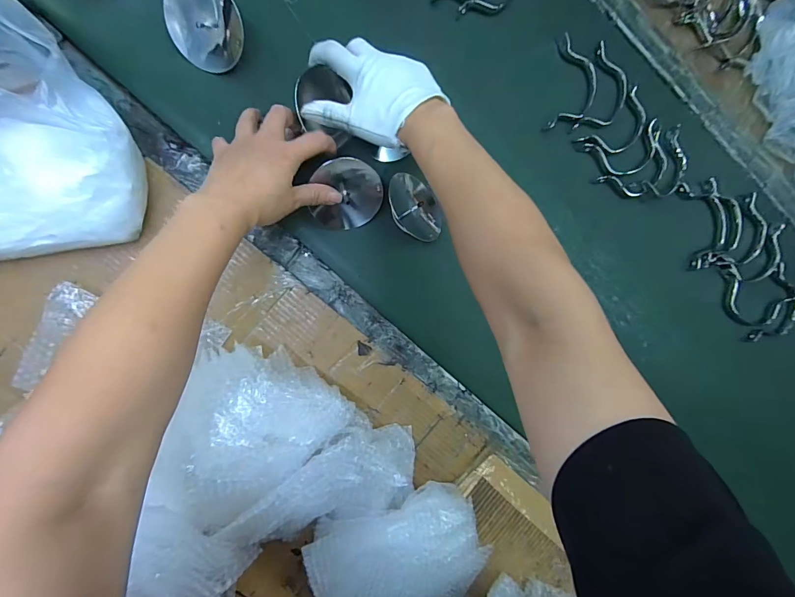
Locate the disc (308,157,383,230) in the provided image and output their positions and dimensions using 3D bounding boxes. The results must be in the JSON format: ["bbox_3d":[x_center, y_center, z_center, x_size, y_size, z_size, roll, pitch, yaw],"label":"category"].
[{"bbox_3d":[-0.056,-0.117,0.420,0.078,0.028,0.078,-4,108,-11],"label":"disc"}]

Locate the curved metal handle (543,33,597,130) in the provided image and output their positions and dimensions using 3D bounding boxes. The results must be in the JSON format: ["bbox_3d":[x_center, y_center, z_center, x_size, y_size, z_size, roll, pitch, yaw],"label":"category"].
[{"bbox_3d":[0.230,-0.272,0.477,0.058,0.004,0.120,11,90,-9],"label":"curved metal handle"}]

